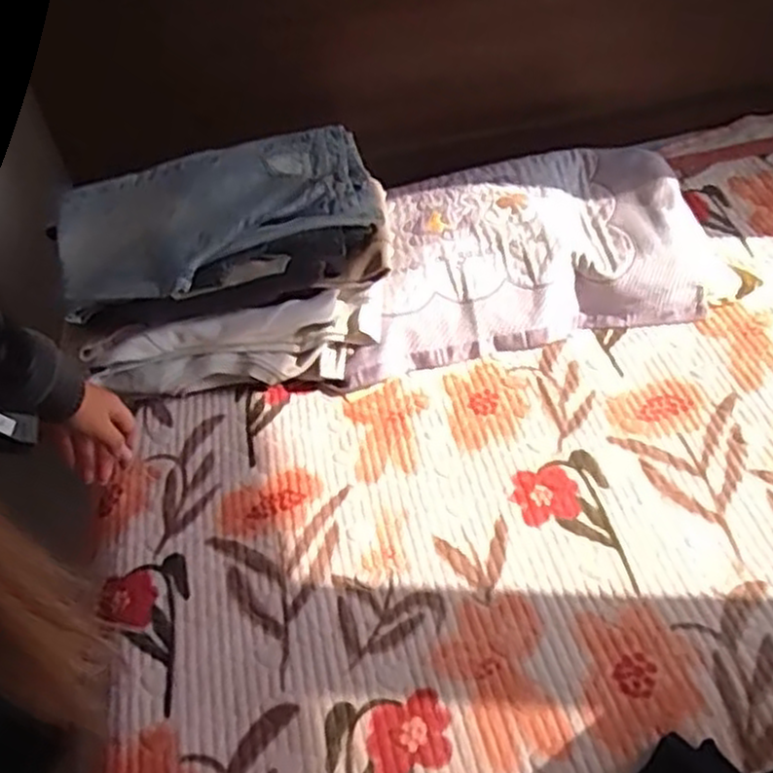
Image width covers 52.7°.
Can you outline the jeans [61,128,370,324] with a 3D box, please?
[{"bbox_3d":[-0.264,-0.263,1.182,0.479,0.069,0.255,-14,46,-5],"label":"jeans"}]

